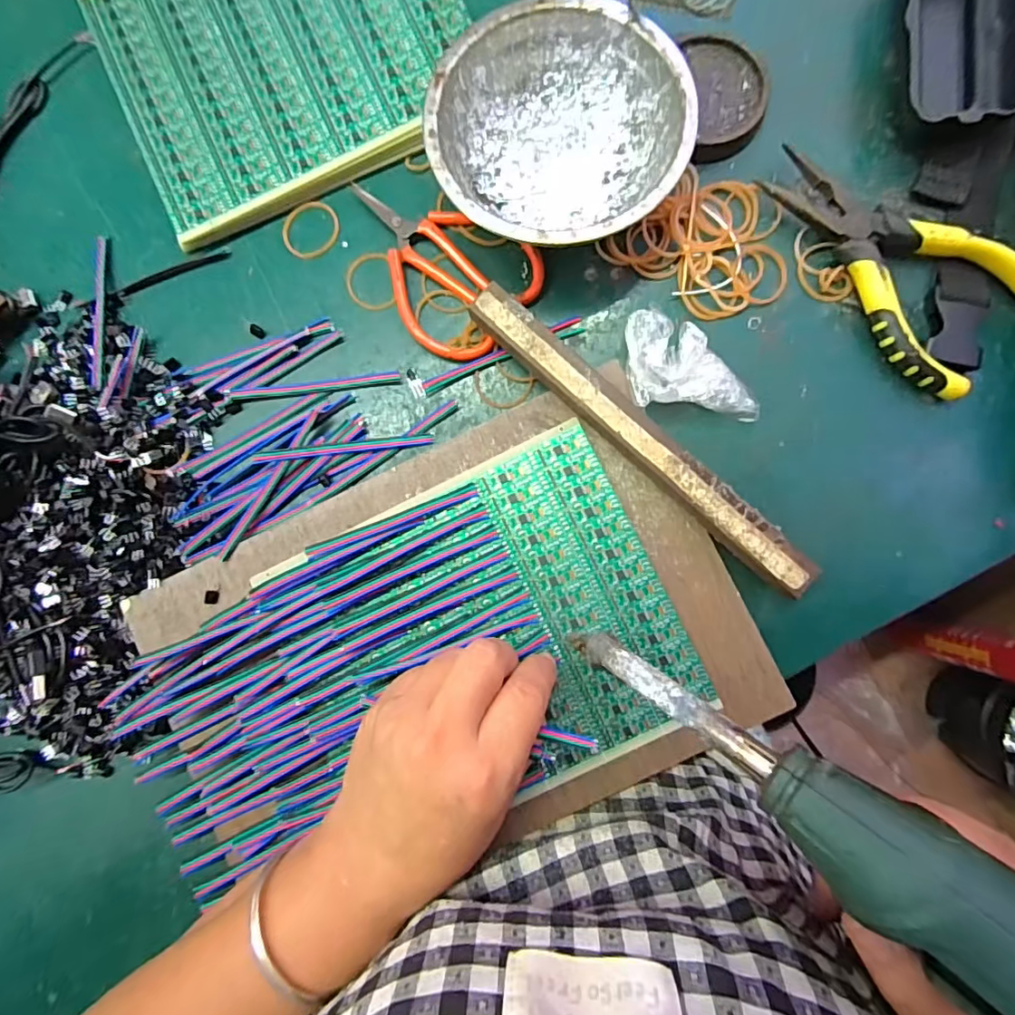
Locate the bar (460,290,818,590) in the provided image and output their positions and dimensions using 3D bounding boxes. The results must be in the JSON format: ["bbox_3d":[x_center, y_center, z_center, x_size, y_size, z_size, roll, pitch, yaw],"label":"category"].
[{"bbox_3d":[0.066,-0.035,0.275,0.213,0.020,0.022,43,90,5],"label":"bar"}]

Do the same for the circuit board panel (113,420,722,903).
[{"bbox_3d":[-0.057,0.082,0.275,0.280,0.014,0.154,-22,84,0],"label":"circuit board panel"}]

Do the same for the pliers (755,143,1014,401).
[{"bbox_3d":[0.207,-0.135,0.278,0.076,0.019,0.147,-37,86,1],"label":"pliers"}]

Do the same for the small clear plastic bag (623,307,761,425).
[{"bbox_3d":[0.095,-0.073,0.275,0.067,0.027,0.048,5,88,4],"label":"small clear plastic bag"}]

